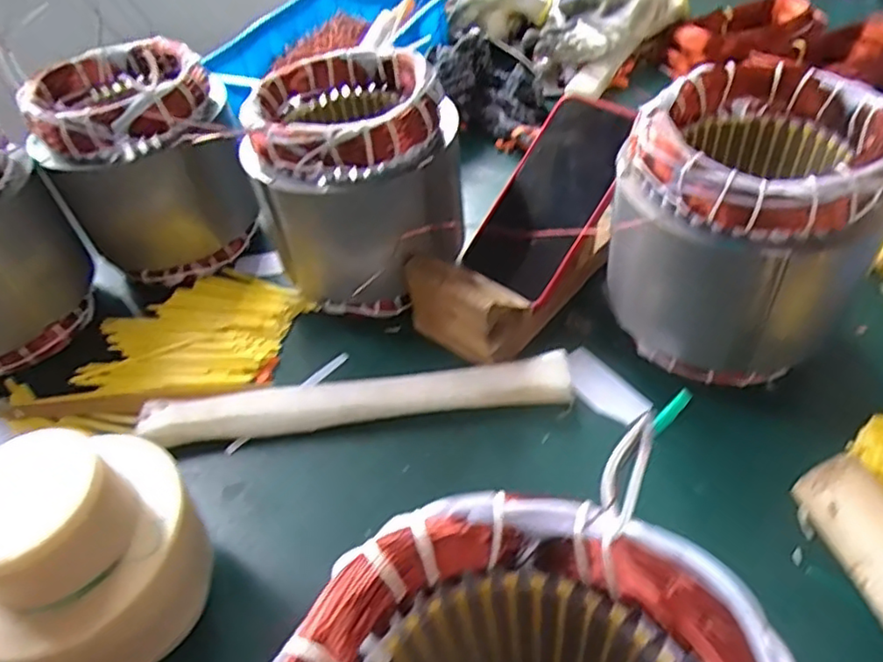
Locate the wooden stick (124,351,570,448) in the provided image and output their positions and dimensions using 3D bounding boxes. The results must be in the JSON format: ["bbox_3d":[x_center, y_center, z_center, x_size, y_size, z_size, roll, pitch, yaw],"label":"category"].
[{"bbox_3d":[-0.060,0.052,0.445,0.301,0.024,0.030,-7,46,1],"label":"wooden stick"}]

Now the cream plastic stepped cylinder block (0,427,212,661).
[{"bbox_3d":[-0.173,0.117,0.308,0.108,0.117,0.087,-29,49,-19],"label":"cream plastic stepped cylinder block"}]

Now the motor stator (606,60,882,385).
[{"bbox_3d":[0.193,-0.064,0.409,0.149,0.155,0.135,22,53,26],"label":"motor stator"}]

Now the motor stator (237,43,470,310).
[{"bbox_3d":[-0.061,-0.115,0.493,0.149,0.157,0.138,-1,46,6],"label":"motor stator"}]

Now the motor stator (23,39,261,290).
[{"bbox_3d":[-0.259,-0.147,0.553,0.150,0.158,0.134,-31,50,-21],"label":"motor stator"}]

